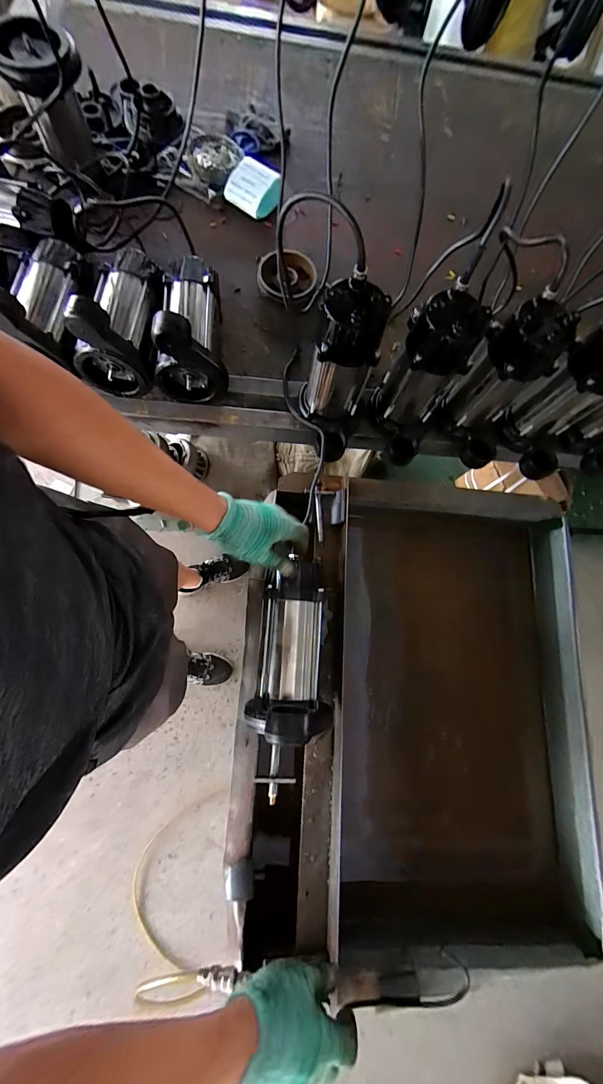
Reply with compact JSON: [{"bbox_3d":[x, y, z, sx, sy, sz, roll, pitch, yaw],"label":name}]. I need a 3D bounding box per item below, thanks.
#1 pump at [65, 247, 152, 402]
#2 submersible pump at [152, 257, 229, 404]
[{"bbox_3d":[-0.311,-0.393,0.602,0.094,0.161,0.228,-3,73,-3],"label":"pump"},{"bbox_3d":[-0.187,-0.385,0.604,0.114,0.137,0.214,2,77,-5],"label":"submersible pump"}]

